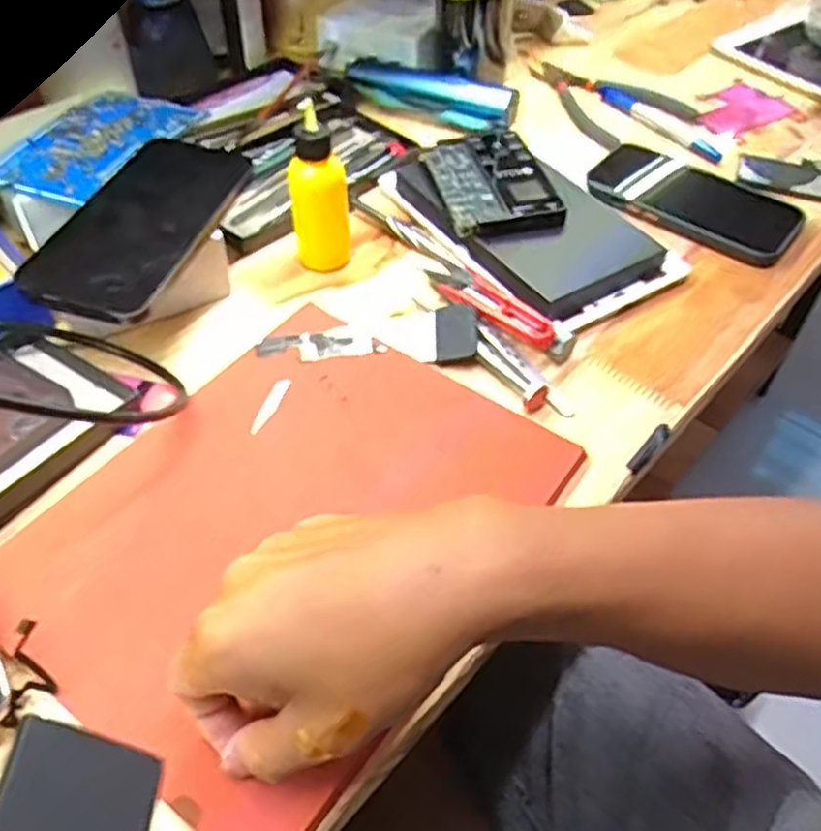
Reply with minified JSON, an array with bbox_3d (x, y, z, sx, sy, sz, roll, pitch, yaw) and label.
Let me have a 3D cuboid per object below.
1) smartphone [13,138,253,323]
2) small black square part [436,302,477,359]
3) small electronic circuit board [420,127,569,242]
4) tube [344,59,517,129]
[{"bbox_3d":[-0.157,-0.119,0.449,0.078,0.014,0.165,12,51,10],"label":"smartphone"},{"bbox_3d":[0.027,-0.051,0.451,0.025,0.009,0.041,1,53,-2],"label":"small black square part"},{"bbox_3d":[0.055,-0.161,0.520,0.073,0.013,0.109,-16,55,-4],"label":"small electronic circuit board"},{"bbox_3d":[0.014,-0.270,0.624,0.148,0.037,0.040,22,54,15],"label":"tube"}]

